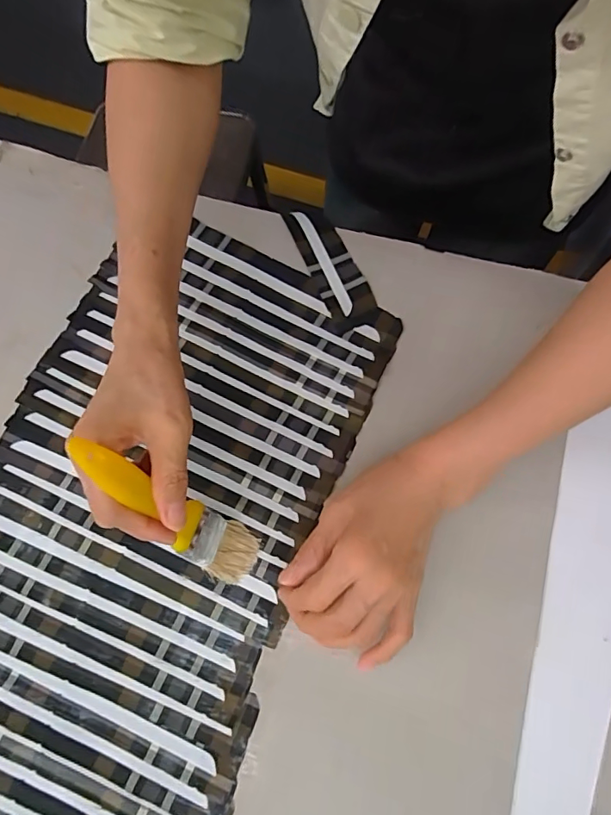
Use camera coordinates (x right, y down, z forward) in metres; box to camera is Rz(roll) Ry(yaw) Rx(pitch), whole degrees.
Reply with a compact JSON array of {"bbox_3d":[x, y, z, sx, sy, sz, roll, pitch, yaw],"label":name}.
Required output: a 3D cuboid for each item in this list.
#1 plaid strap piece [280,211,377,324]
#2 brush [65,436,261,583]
[{"bbox_3d":[0.018,-0.129,0.432,0.039,0.004,0.120,-24,74,-5],"label":"plaid strap piece"},{"bbox_3d":[-0.084,0.068,0.312,0.021,0.174,0.038,29,74,39],"label":"brush"}]

